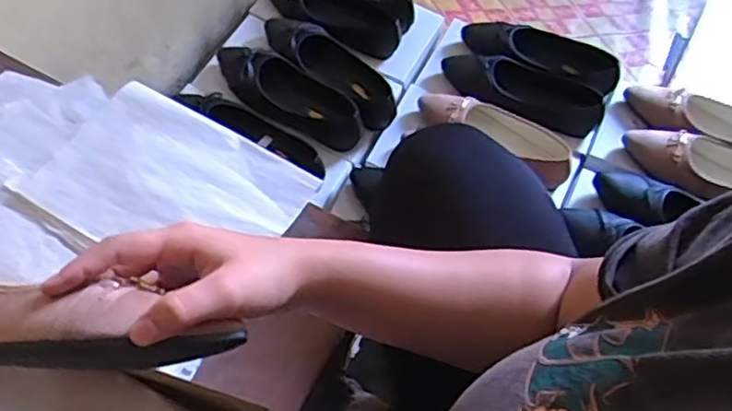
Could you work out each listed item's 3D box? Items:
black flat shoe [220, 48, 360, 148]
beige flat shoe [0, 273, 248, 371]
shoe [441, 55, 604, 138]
[{"bbox_3d":[-0.118,-0.162,1.000,0.251,0.052,0.088,26,62,10],"label":"black flat shoe"},{"bbox_3d":[-0.195,0.065,0.383,0.228,0.055,0.059,2,61,3],"label":"beige flat shoe"},{"bbox_3d":[0.233,-0.171,1.034,0.245,0.064,0.086,22,62,8],"label":"shoe"}]

